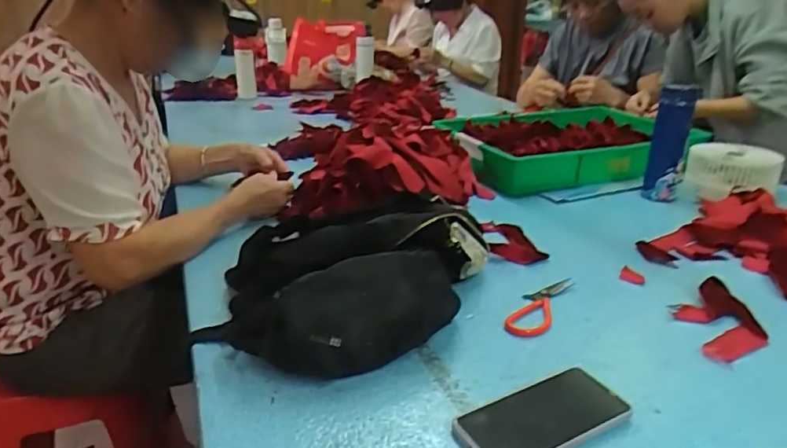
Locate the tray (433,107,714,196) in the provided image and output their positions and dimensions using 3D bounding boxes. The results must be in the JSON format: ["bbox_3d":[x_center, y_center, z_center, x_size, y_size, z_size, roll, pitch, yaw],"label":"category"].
[{"bbox_3d":[0.404,-0.192,1.303,0.546,0.080,0.426,-8,25,-16],"label":"tray"}]

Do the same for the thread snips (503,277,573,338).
[{"bbox_3d":[0.192,0.103,0.713,0.048,0.006,0.155,14,27,29],"label":"thread snips"}]

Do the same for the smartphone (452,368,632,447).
[{"bbox_3d":[0.139,0.184,0.518,0.162,0.014,0.080,-12,26,-24],"label":"smartphone"}]

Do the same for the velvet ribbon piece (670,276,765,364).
[{"bbox_3d":[0.403,0.115,0.681,0.093,0.017,0.155,0,24,0],"label":"velvet ribbon piece"}]

